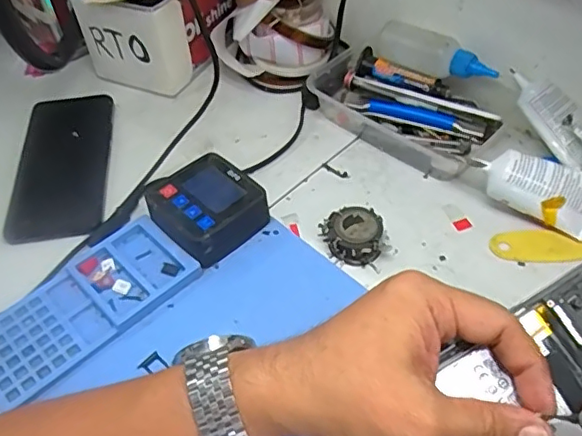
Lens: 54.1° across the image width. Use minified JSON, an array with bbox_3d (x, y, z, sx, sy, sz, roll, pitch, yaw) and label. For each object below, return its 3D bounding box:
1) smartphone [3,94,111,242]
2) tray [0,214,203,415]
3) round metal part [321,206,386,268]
[{"bbox_3d":[-0.195,-0.051,0.484,0.079,0.009,0.166,-9,49,-5],"label":"smartphone"},{"bbox_3d":[-0.140,0.062,0.387,0.148,0.016,0.070,-36,56,-25],"label":"tray"},{"bbox_3d":[0.048,0.017,0.415,0.041,0.023,0.046,-15,50,-10],"label":"round metal part"}]

